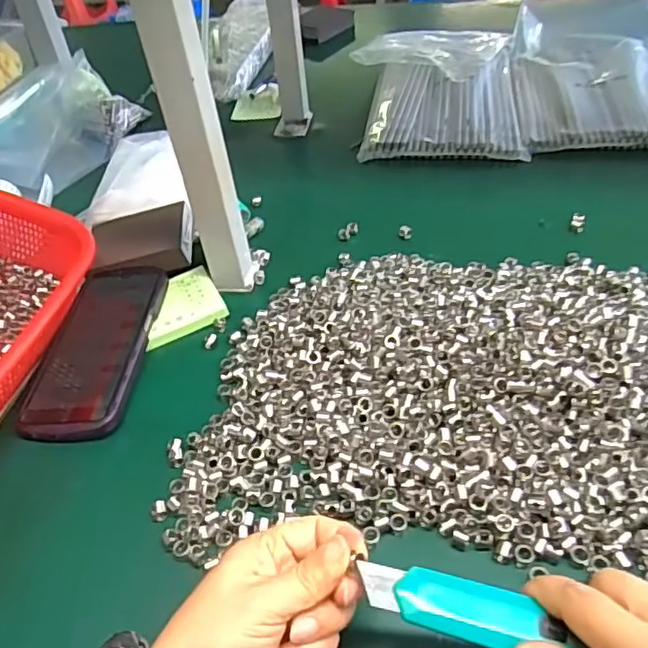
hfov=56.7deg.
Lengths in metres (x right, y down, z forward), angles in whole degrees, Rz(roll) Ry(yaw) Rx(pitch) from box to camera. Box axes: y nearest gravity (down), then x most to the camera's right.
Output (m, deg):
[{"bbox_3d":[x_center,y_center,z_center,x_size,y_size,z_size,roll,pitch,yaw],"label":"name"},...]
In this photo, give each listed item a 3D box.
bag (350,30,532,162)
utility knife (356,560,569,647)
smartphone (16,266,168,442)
[{"bbox_3d":[0.142,-0.301,0.771,0.203,0.029,0.314,1,44,10],"label":"bag"},{"bbox_3d":[0.059,0.124,0.264,0.087,0.006,0.025,10,47,11],"label":"utility knife"},{"bbox_3d":[-0.180,0.015,0.481,0.079,0.011,0.171,-4,48,8],"label":"smartphone"}]

